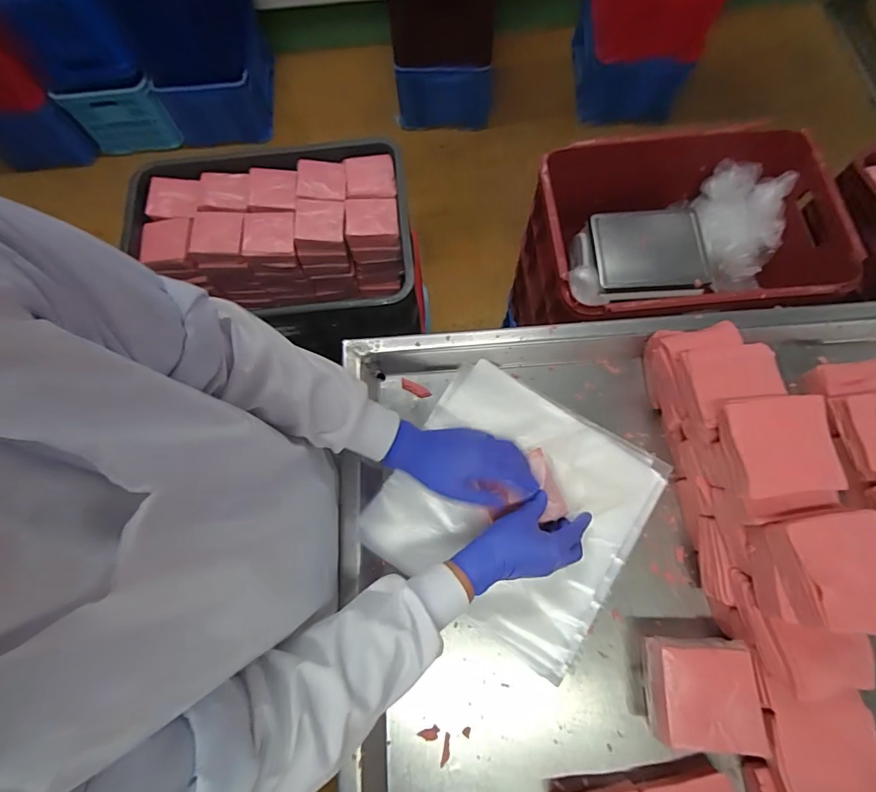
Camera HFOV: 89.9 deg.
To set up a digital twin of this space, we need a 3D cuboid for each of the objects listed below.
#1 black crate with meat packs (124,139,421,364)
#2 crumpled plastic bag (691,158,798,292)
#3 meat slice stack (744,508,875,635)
[{"bbox_3d":[-0.303,-0.282,0.854,0.501,0.178,0.352,-4,72,2],"label":"black crate with meat packs"},{"bbox_3d":[0.611,-0.346,0.893,0.142,0.112,0.220,7,73,5],"label":"crumpled plastic bag"},{"bbox_3d":[0.356,0.157,0.403,0.101,0.067,0.096,-4,72,2],"label":"meat slice stack"}]

